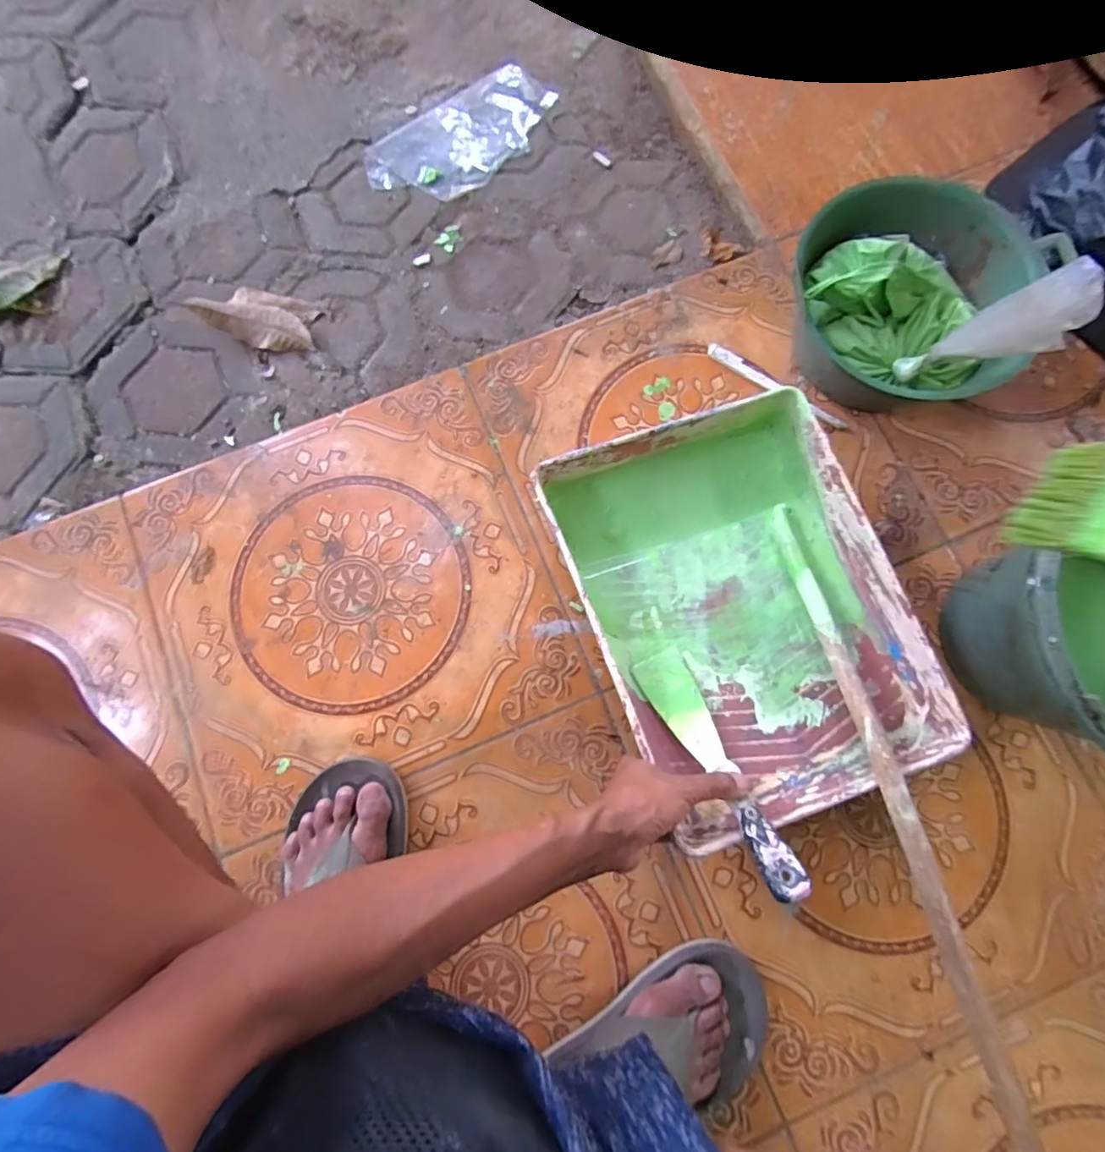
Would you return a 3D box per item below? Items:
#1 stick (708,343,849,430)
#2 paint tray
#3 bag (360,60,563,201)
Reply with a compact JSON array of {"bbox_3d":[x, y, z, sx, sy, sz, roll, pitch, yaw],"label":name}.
[{"bbox_3d":[0.255,-0.216,0.591,0.176,0.008,0.017,37,81,8],"label":"stick"},{"bbox_3d":[0.169,0.021,0.496,0.272,0.093,0.373,-19,78,-3],"label":"paint tray"},{"bbox_3d":[-0.117,-0.575,0.679,0.249,0.019,0.129,-36,80,-6],"label":"bag"}]

